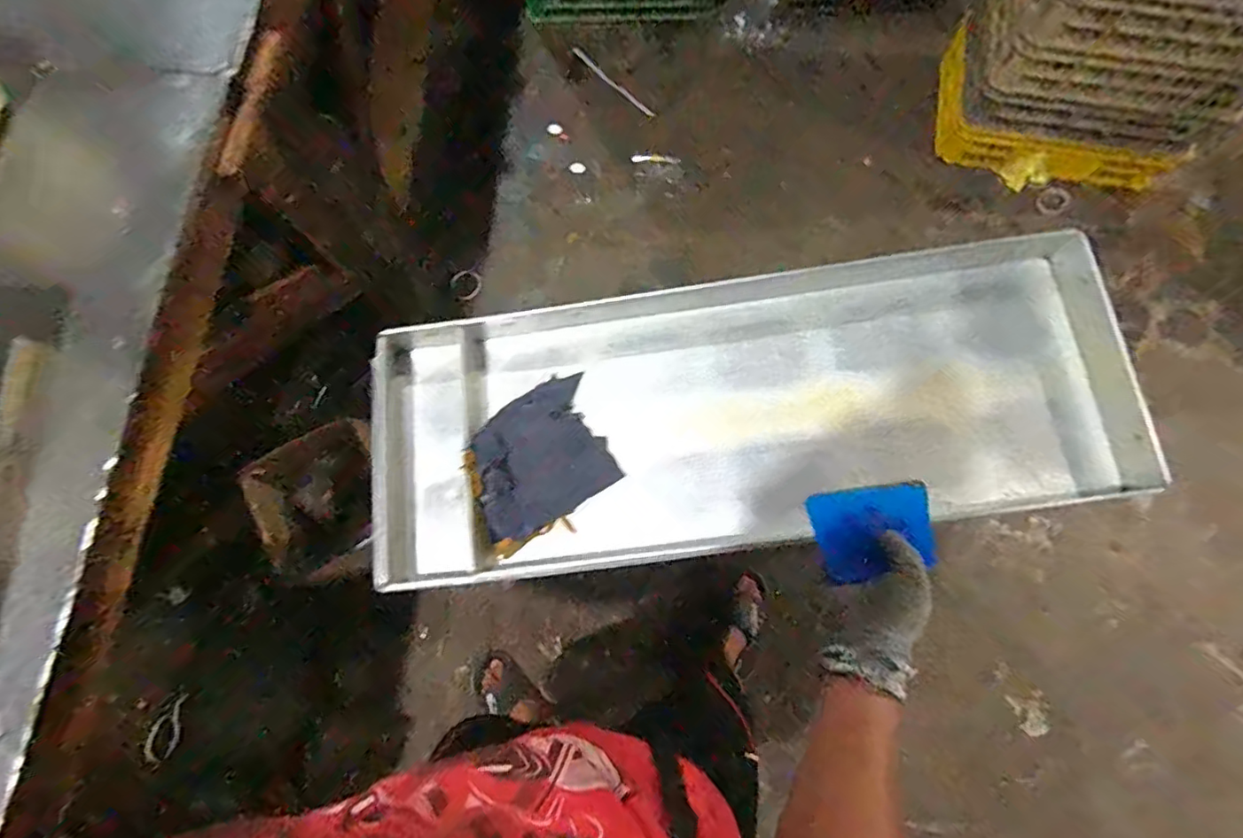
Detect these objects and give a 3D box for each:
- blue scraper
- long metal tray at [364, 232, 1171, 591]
[{"bbox_3d":[0.252,0.110,0.569,0.110,0.013,0.086,-12,67,10],"label":"blue scraper"},{"bbox_3d":[0.154,-0.013,0.775,0.997,0.073,0.361,-7,76,-1],"label":"long metal tray"}]

